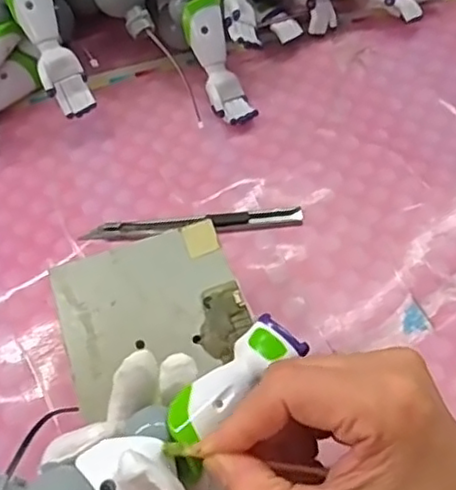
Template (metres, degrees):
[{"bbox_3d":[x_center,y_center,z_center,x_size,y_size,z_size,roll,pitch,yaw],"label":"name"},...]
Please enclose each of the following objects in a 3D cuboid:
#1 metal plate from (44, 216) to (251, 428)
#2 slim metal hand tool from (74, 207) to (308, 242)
[{"bbox_3d":[-0.039,0.032,0.332,0.090,0.006,0.082,-19,59,-7],"label":"metal plate"},{"bbox_3d":[-0.021,-0.013,0.406,0.133,0.006,0.014,-5,59,1],"label":"slim metal hand tool"}]

